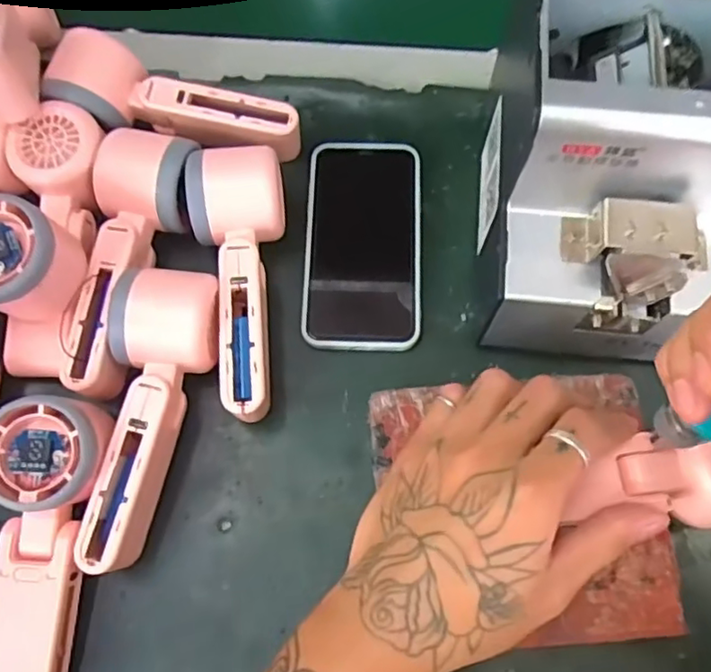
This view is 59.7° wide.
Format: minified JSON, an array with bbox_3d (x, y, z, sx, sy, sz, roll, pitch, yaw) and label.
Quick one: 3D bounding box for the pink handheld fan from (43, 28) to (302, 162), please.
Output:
[{"bbox_3d":[-0.119,-0.150,0.407,0.162,0.046,0.057,16,71,6],"label":"pink handheld fan"}]

